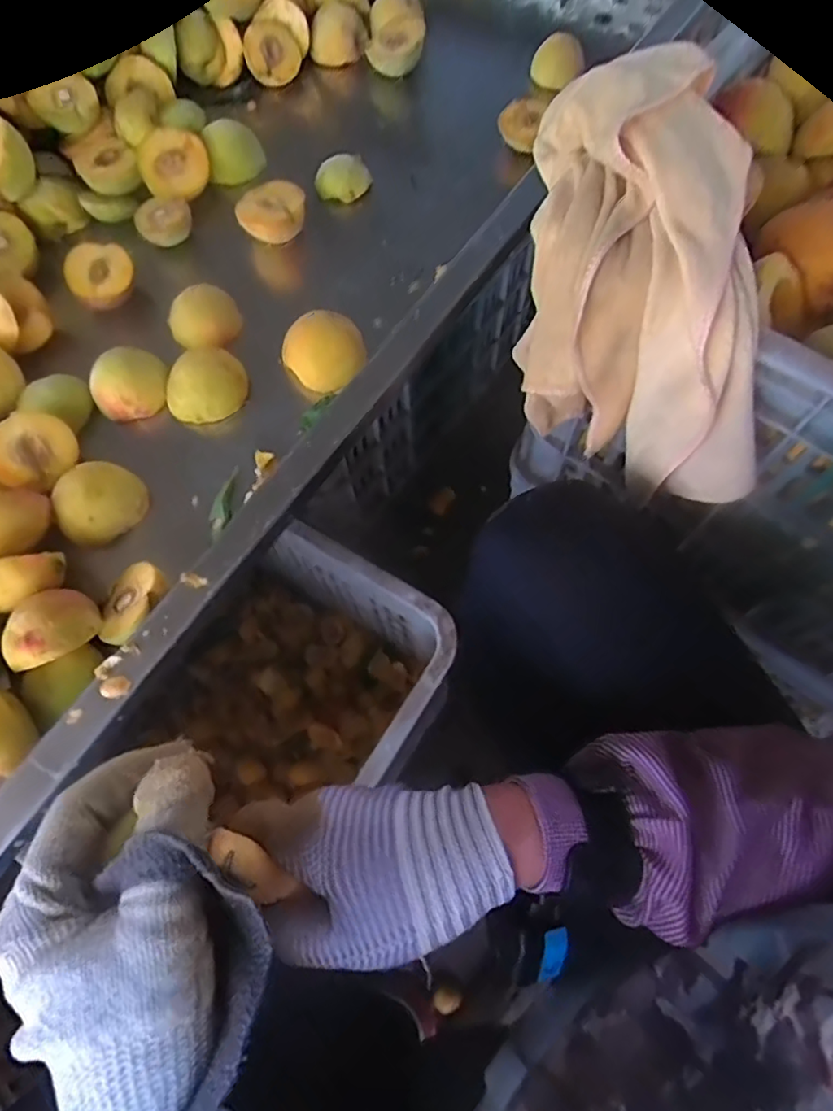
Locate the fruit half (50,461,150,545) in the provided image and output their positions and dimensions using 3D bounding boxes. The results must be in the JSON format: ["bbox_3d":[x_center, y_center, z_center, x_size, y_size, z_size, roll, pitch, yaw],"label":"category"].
[{"bbox_3d":[-0.235,-0.040,0.432,0.062,0.035,0.051,-40,73,-13],"label":"fruit half"}]

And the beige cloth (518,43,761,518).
[{"bbox_3d":[0.127,-0.154,0.365,0.111,0.156,0.249,-13,69,-3],"label":"beige cloth"}]

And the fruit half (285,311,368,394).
[{"bbox_3d":[-0.073,-0.163,0.474,0.060,0.042,0.054,-31,71,-10],"label":"fruit half"}]

